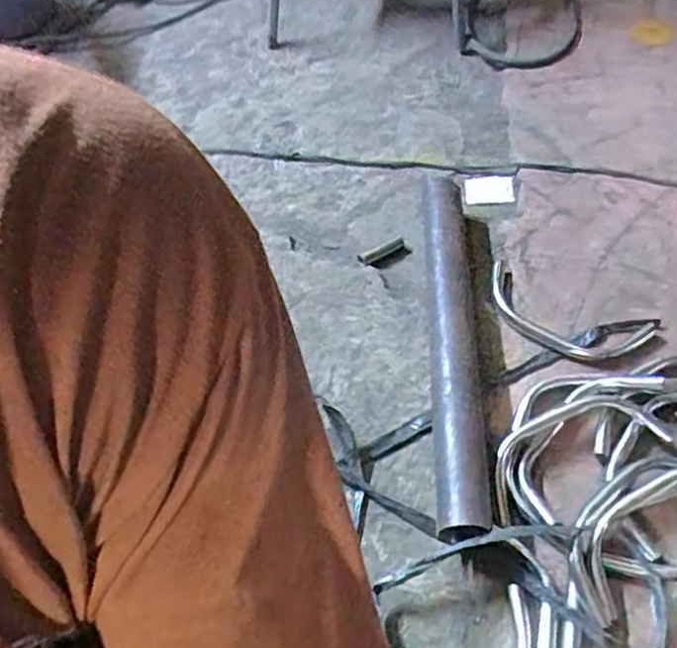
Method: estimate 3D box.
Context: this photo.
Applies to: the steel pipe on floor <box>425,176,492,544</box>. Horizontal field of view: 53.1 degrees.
[{"bbox_3d":[0.155,0.006,0.892,0.076,0.064,0.558,0,56,4],"label":"steel pipe on floor"}]

